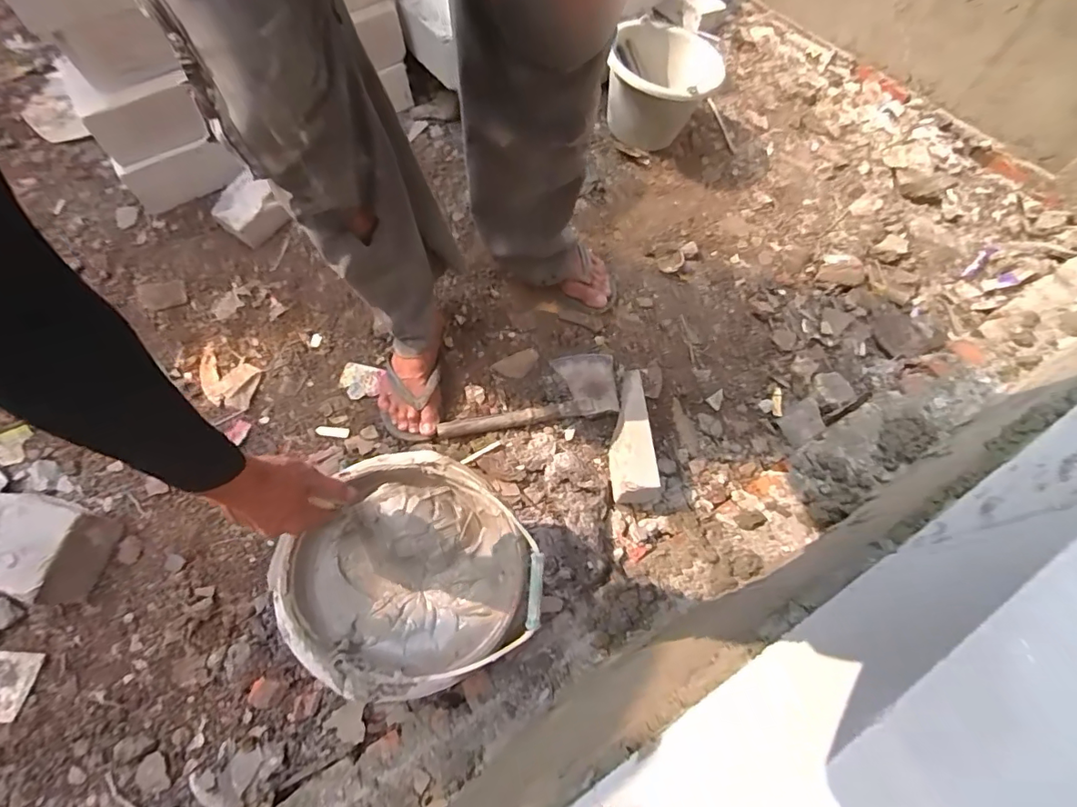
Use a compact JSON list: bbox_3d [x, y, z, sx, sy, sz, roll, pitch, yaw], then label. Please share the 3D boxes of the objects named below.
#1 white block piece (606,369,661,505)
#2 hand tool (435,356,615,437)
[{"bbox_3d":[0.142,0.053,0.812,0.070,0.092,0.192,-9,65,-3],"label":"white block piece"},{"bbox_3d":[-0.017,-0.020,0.874,0.312,0.028,0.115,-9,69,-6],"label":"hand tool"}]

